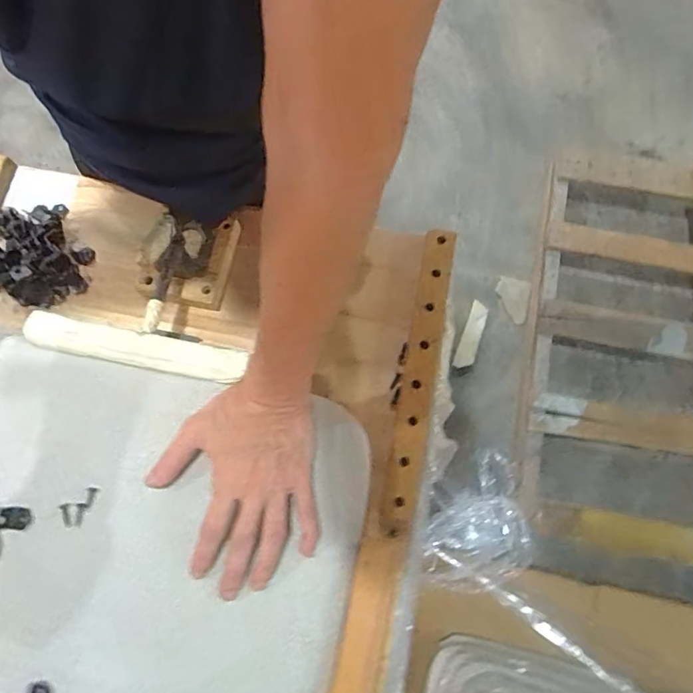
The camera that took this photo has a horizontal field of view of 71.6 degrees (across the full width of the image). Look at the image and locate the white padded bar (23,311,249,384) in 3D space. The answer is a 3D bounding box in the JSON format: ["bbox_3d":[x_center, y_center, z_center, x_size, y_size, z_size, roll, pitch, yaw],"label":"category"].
[{"bbox_3d":[-0.195,0.001,0.437,0.200,0.010,0.033,10,77,3],"label":"white padded bar"}]

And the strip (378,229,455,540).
[{"bbox_3d":[0.073,0.030,0.487,0.032,0.025,0.311,10,77,3],"label":"strip"}]

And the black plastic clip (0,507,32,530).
[{"bbox_3d":[-0.280,0.144,0.402,0.029,0.005,0.017,2,77,1],"label":"black plastic clip"}]

